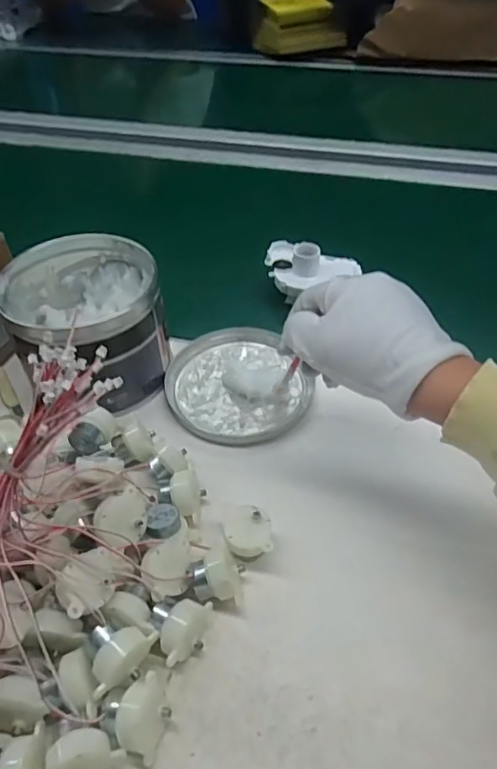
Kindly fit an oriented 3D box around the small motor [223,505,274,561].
[{"bbox_3d":[0.000,0.101,0.363,0.030,0.027,0.034,-6,46,-4],"label":"small motor"}]

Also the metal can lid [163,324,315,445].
[{"bbox_3d":[-0.011,-0.006,0.484,0.121,0.016,0.139,-20,49,-17],"label":"metal can lid"}]

